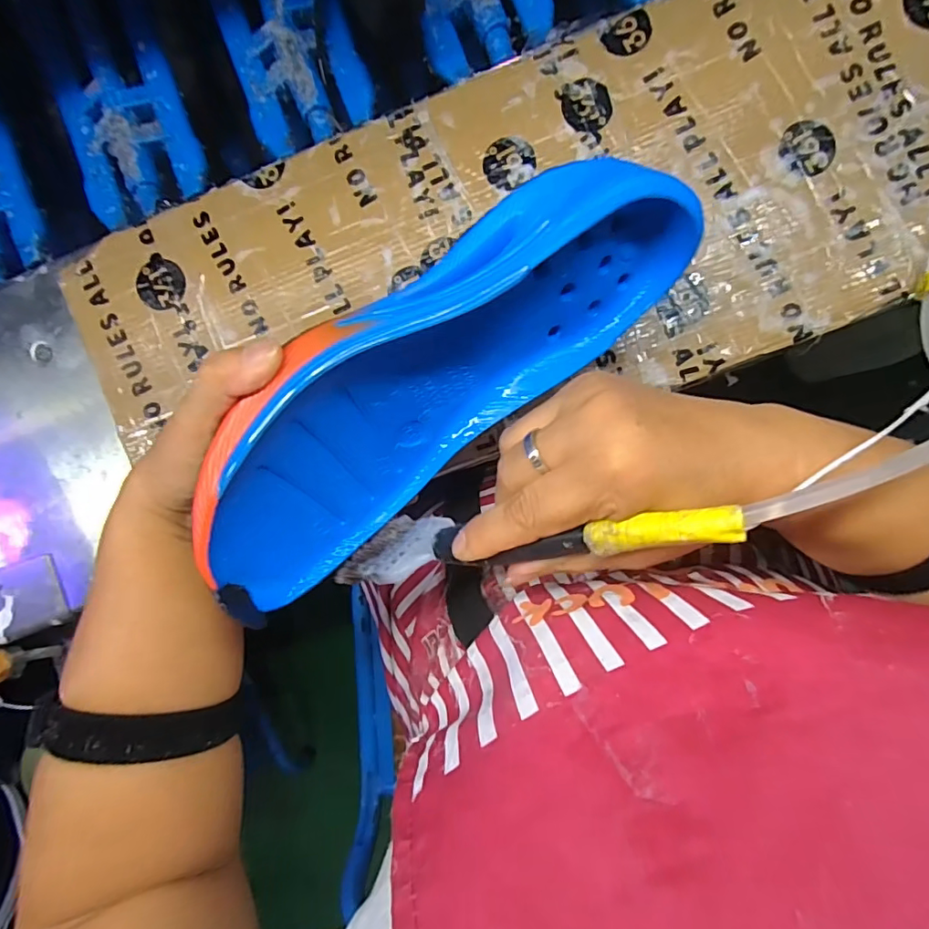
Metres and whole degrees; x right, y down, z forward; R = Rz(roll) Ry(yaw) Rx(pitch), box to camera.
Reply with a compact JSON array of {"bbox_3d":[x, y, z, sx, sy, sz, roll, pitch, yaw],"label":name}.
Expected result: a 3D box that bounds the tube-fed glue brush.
[{"bbox_3d":[0.014,0.032,0.209,0.178,0.027,0.024,-11,90,39],"label":"tube-fed glue brush"}]

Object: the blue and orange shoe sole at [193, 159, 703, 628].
[{"bbox_3d":[-0.012,-0.043,0.239,0.265,0.102,0.060,-39,51,0],"label":"blue and orange shoe sole"}]

